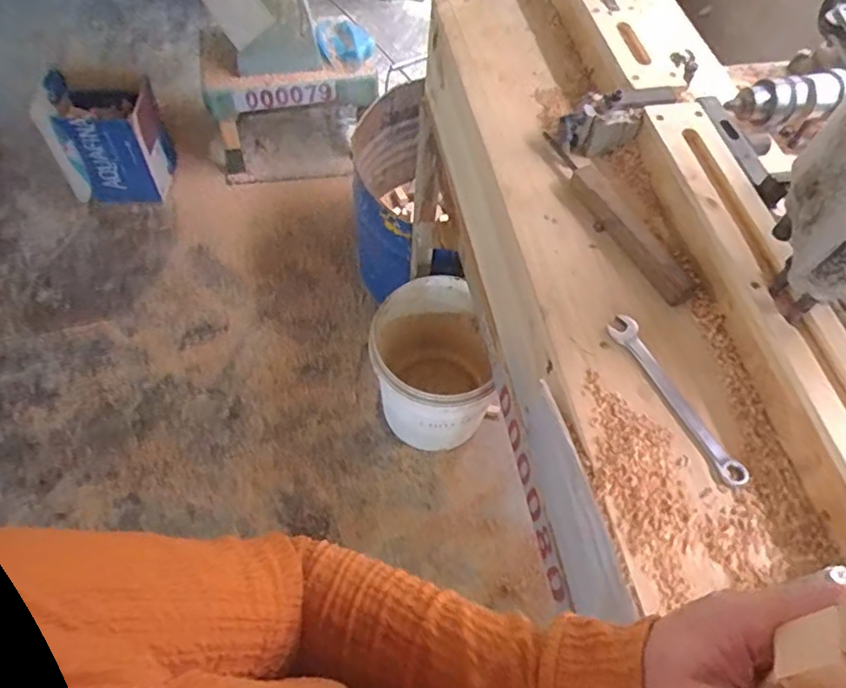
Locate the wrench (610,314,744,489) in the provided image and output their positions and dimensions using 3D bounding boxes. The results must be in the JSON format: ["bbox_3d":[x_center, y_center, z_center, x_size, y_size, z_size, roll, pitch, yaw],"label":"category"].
[{"bbox_3d":[0.228,0.046,0.527,0.029,0.013,0.176,-23,63,-17],"label":"wrench"}]

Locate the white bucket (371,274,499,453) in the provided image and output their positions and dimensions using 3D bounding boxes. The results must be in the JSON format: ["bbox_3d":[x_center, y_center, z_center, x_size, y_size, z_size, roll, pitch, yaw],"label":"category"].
[{"bbox_3d":[0.032,0.072,1.415,0.293,0.362,0.303,1,59,-3],"label":"white bucket"}]

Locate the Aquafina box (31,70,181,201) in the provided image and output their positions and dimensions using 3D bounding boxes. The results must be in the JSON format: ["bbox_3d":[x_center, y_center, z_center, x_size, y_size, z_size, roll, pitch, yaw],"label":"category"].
[{"bbox_3d":[-0.815,-0.528,1.545,0.272,0.368,0.143,-18,61,-14],"label":"Aquafina box"}]

